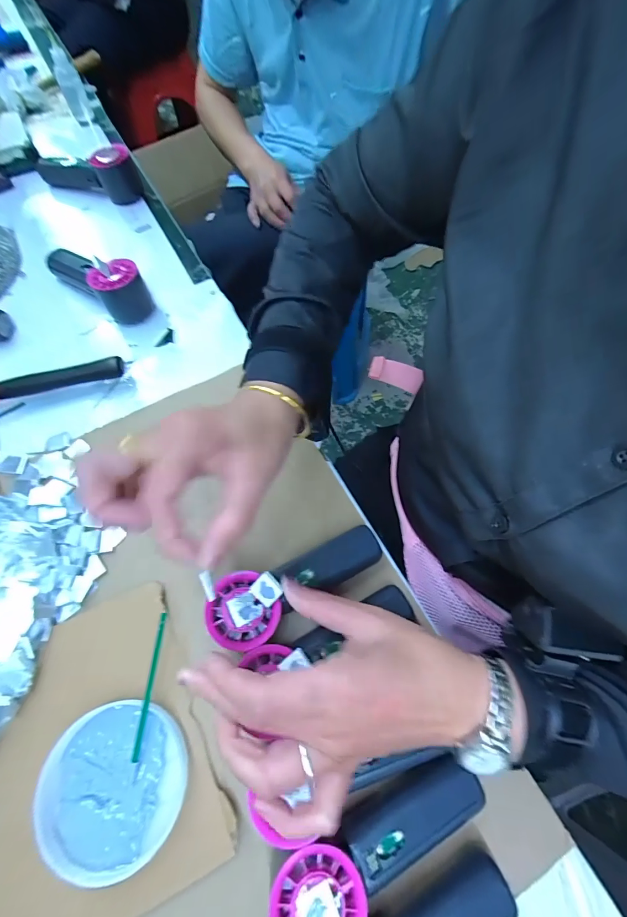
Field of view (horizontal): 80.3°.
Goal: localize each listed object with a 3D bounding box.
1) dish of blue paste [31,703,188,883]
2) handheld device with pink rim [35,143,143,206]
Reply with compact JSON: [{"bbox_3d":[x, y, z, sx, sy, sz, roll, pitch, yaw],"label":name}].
[{"bbox_3d":[-0.147,0.238,0.274,0.104,0.019,0.097,1,65,-2],"label":"dish of blue paste"},{"bbox_3d":[-0.337,-0.438,0.560,0.166,0.054,0.061,21,66,7],"label":"handheld device with pink rim"}]

